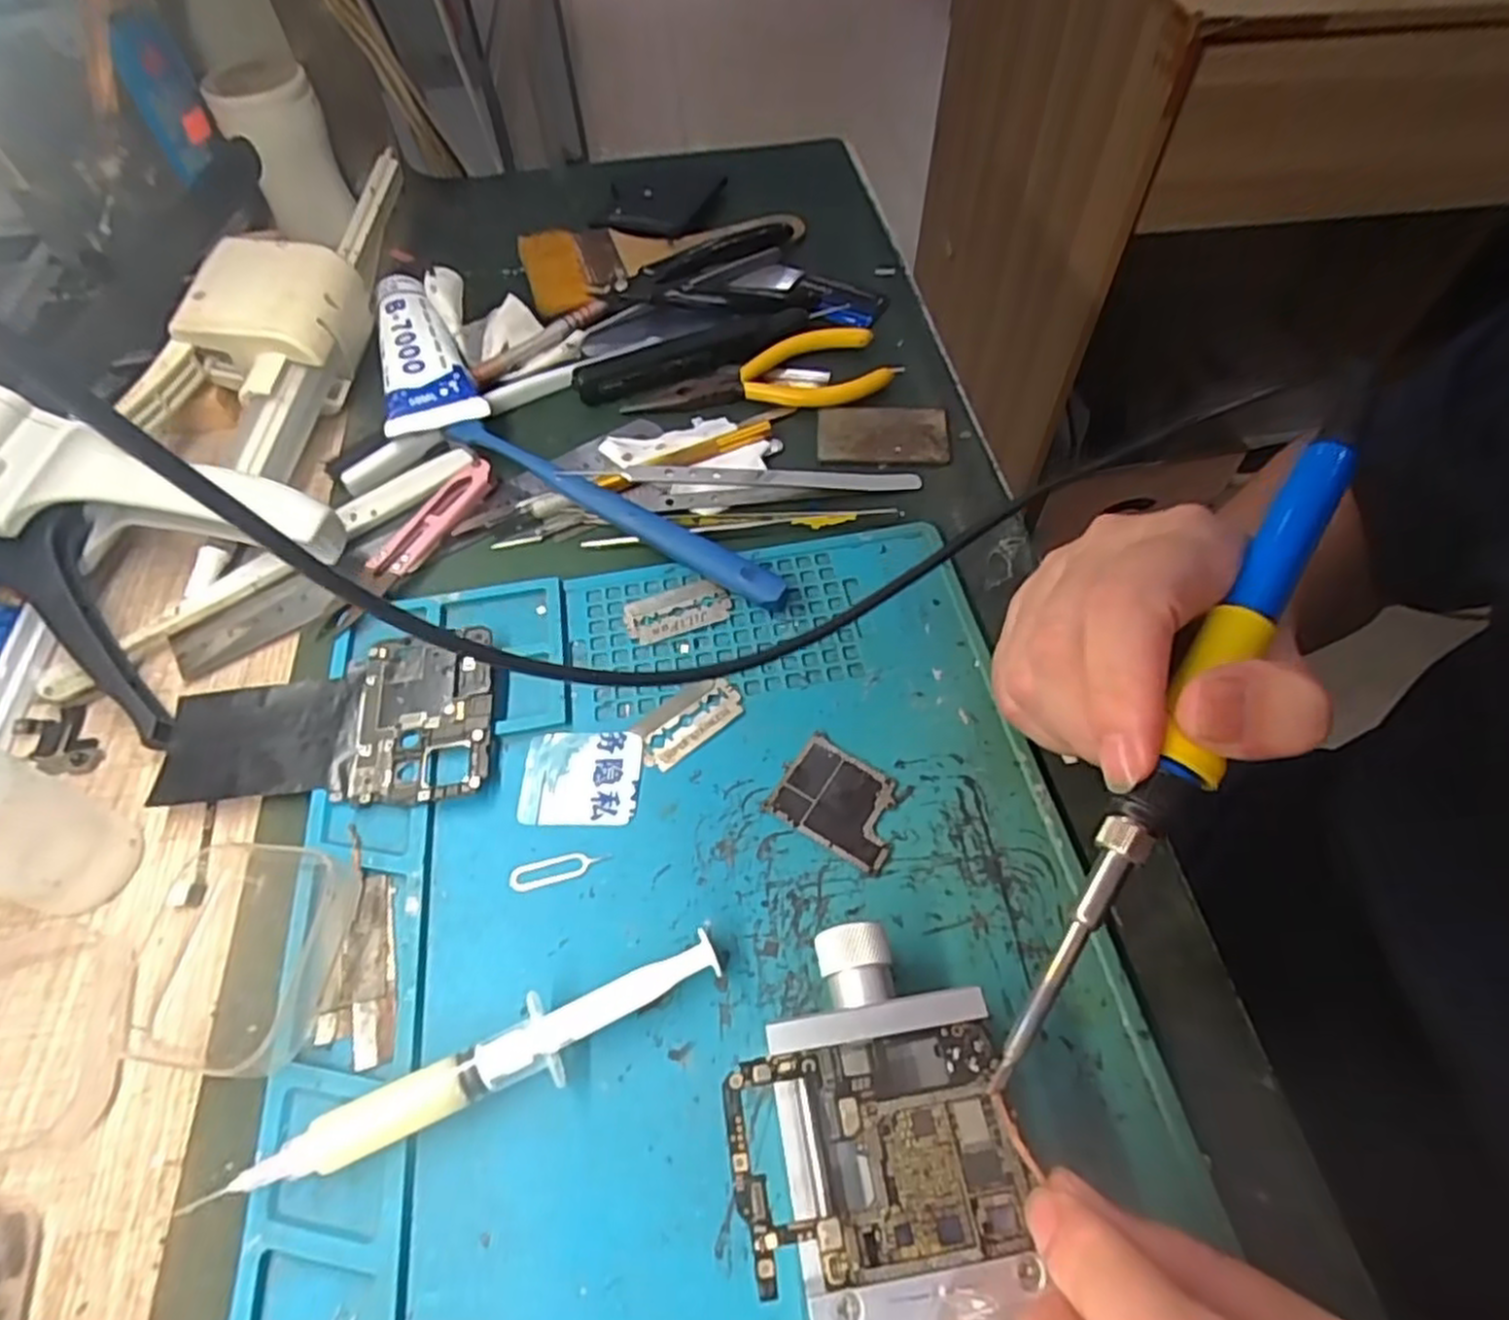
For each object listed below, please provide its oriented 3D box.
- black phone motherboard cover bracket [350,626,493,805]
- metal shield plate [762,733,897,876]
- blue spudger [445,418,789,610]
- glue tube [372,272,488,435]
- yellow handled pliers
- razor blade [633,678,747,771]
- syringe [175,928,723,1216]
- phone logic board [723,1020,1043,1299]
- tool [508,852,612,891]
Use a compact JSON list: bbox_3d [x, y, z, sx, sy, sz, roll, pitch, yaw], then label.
[{"bbox_3d":[-0.120,0.020,0.278,0.048,0.006,0.067,-7,57,-3],"label":"black phone motherboard cover bracket"},{"bbox_3d":[0.029,0.047,0.260,0.042,0.004,0.033,27,62,18],"label":"metal shield plate"},{"bbox_3d":[-0.063,-0.066,0.329,0.176,0.016,0.012,29,62,19],"label":"blue spudger"},{"bbox_3d":[-0.163,-0.151,0.382,0.042,0.026,0.111,-17,58,-9],"label":"glue tube"},{"bbox_3d":[0.001,-0.141,0.381,0.126,0.007,0.053,-11,57,-5],"label":"yellow handled pliers"},{"bbox_3d":[-0.024,0.021,0.279,0.041,0.004,0.022,-35,62,-19],"label":"razor blade"},{"bbox_3d":[-0.075,0.113,0.214,0.138,0.015,0.018,-21,59,-11],"label":"syringe"},{"bbox_3d":[0.029,0.116,0.181,0.067,0.004,0.046,-8,57,-3],"label":"phone logic board"},{"bbox_3d":[-0.064,0.067,0.250,0.033,0.004,0.009,-14,58,-7],"label":"tool"}]

